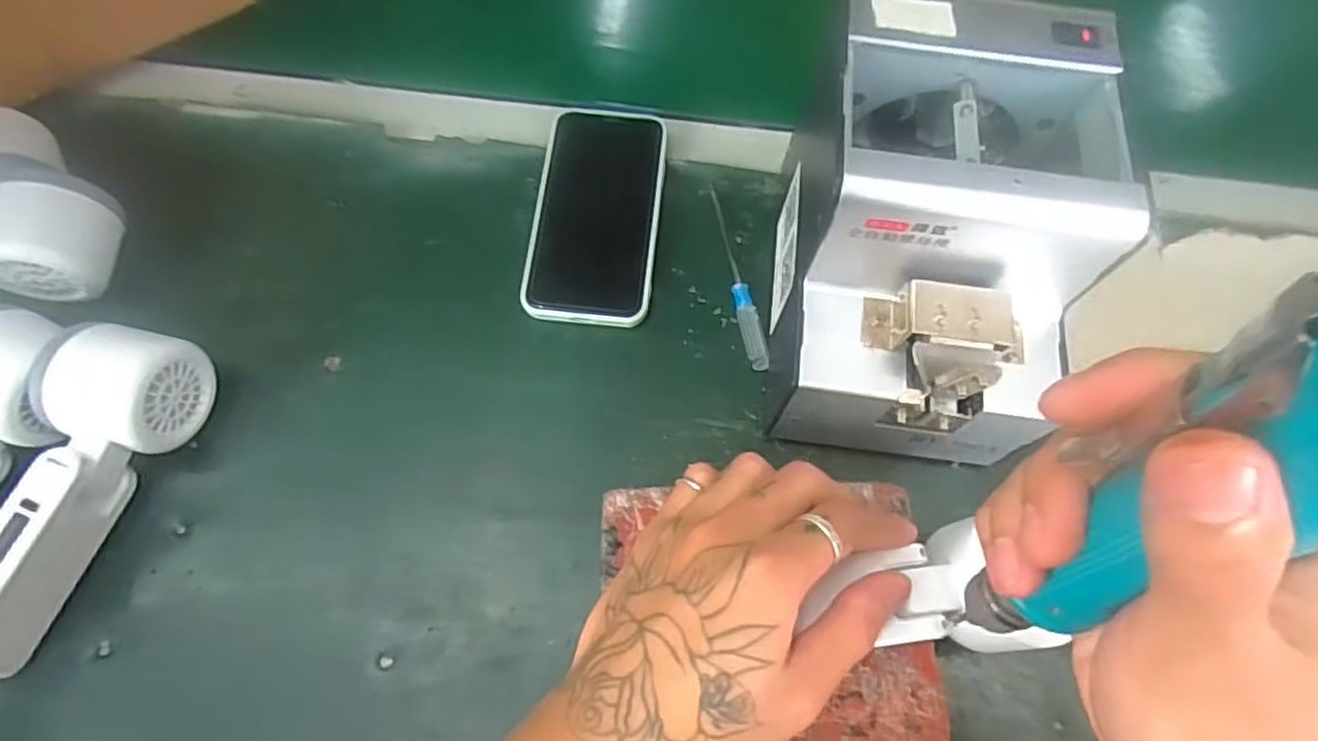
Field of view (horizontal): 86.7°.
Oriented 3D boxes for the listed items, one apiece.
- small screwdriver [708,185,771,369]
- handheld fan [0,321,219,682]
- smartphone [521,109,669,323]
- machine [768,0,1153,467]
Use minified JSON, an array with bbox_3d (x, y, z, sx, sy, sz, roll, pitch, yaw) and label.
[{"bbox_3d":[0.046,-0.057,0.417,0.012,0.007,0.123,-11,71,-5],"label":"small screwdriver"},{"bbox_3d":[-0.271,0.058,0.325,0.056,0.055,0.162,12,70,2],"label":"handheld fan"},{"bbox_3d":[-0.037,-0.096,0.423,0.074,0.012,0.145,6,70,0],"label":"smartphone"},{"bbox_3d":[0.131,-0.058,0.348,0.138,0.144,0.179,10,70,2],"label":"machine"}]

